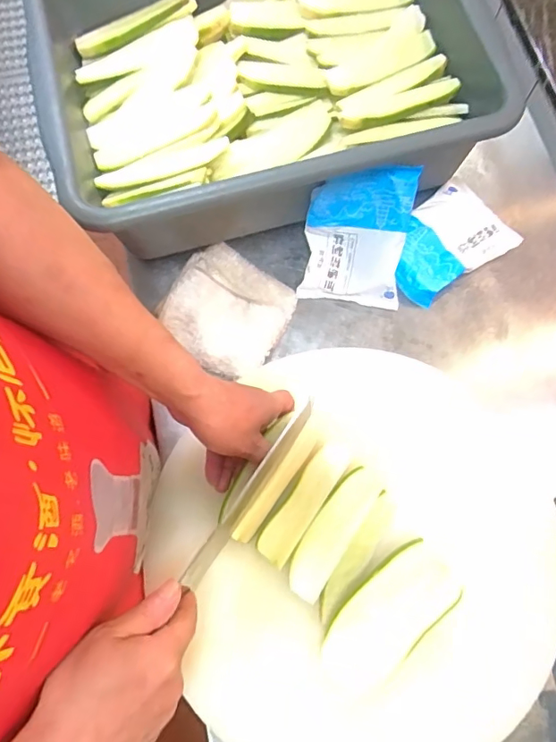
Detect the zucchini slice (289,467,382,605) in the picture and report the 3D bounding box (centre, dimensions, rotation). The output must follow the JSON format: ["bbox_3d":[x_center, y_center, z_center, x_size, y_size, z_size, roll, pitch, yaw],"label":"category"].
[{"bbox_3d":[0.056,0.161,0.504,0.044,0.015,0.136,35,77,9],"label":"zucchini slice"}]

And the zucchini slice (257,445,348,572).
[{"bbox_3d":[0.027,0.133,0.511,0.034,0.006,0.134,34,77,9],"label":"zucchini slice"}]

